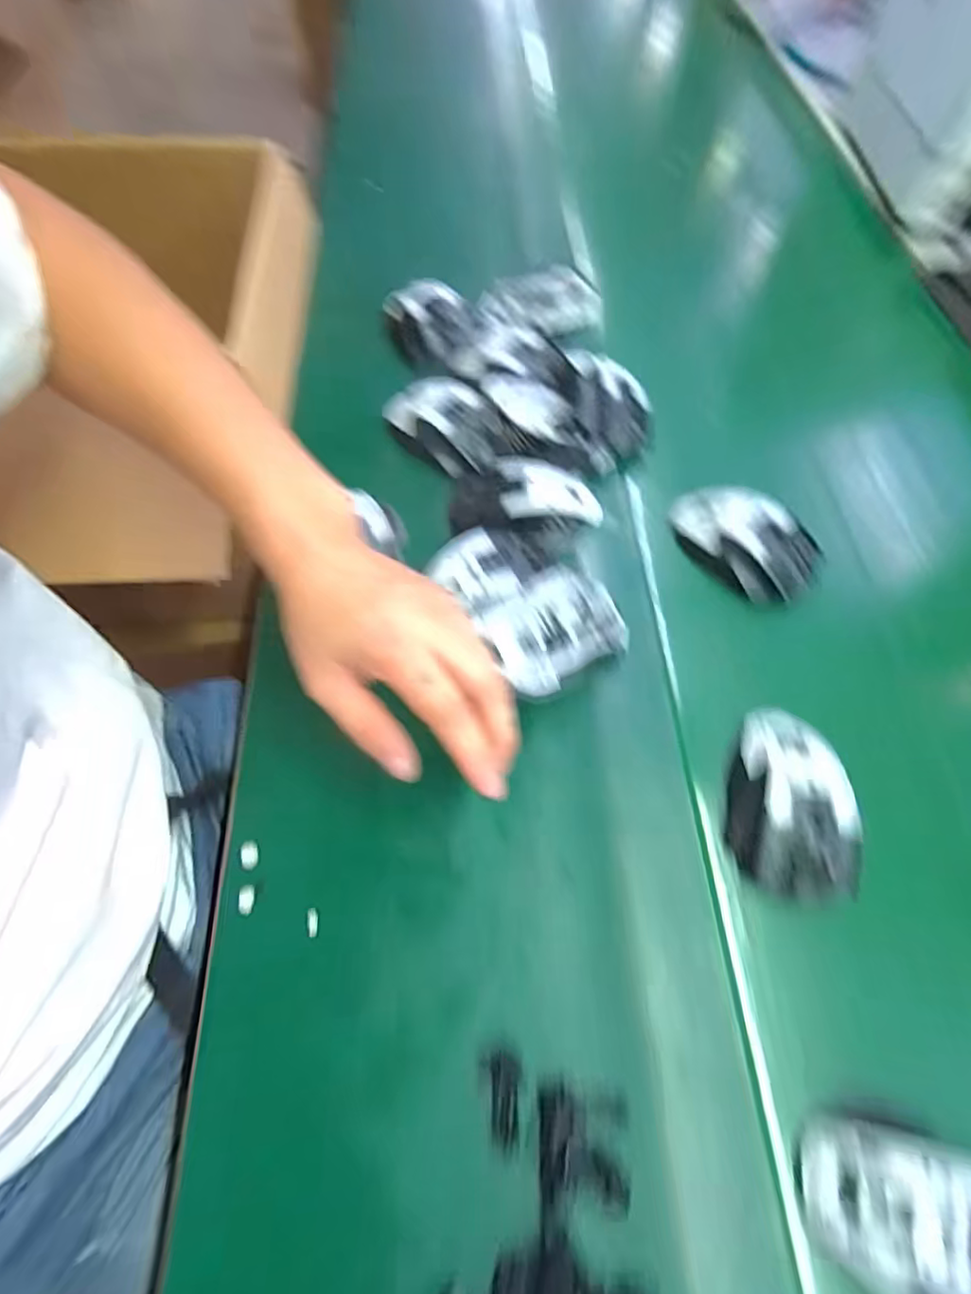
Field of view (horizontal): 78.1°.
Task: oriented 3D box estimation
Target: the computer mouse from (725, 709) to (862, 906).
[{"bbox_3d":[0.194,0.095,0.379,0.068,0.036,0.119,6,63,2],"label":"computer mouse"}]

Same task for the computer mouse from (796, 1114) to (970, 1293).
[{"bbox_3d":[0.213,0.273,0.281,0.106,0.043,0.067,16,64,7],"label":"computer mouse"}]

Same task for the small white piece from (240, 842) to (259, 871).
[{"bbox_3d":[-0.149,0.131,0.376,0.011,0.004,0.016,-15,64,-9],"label":"small white piece"}]

